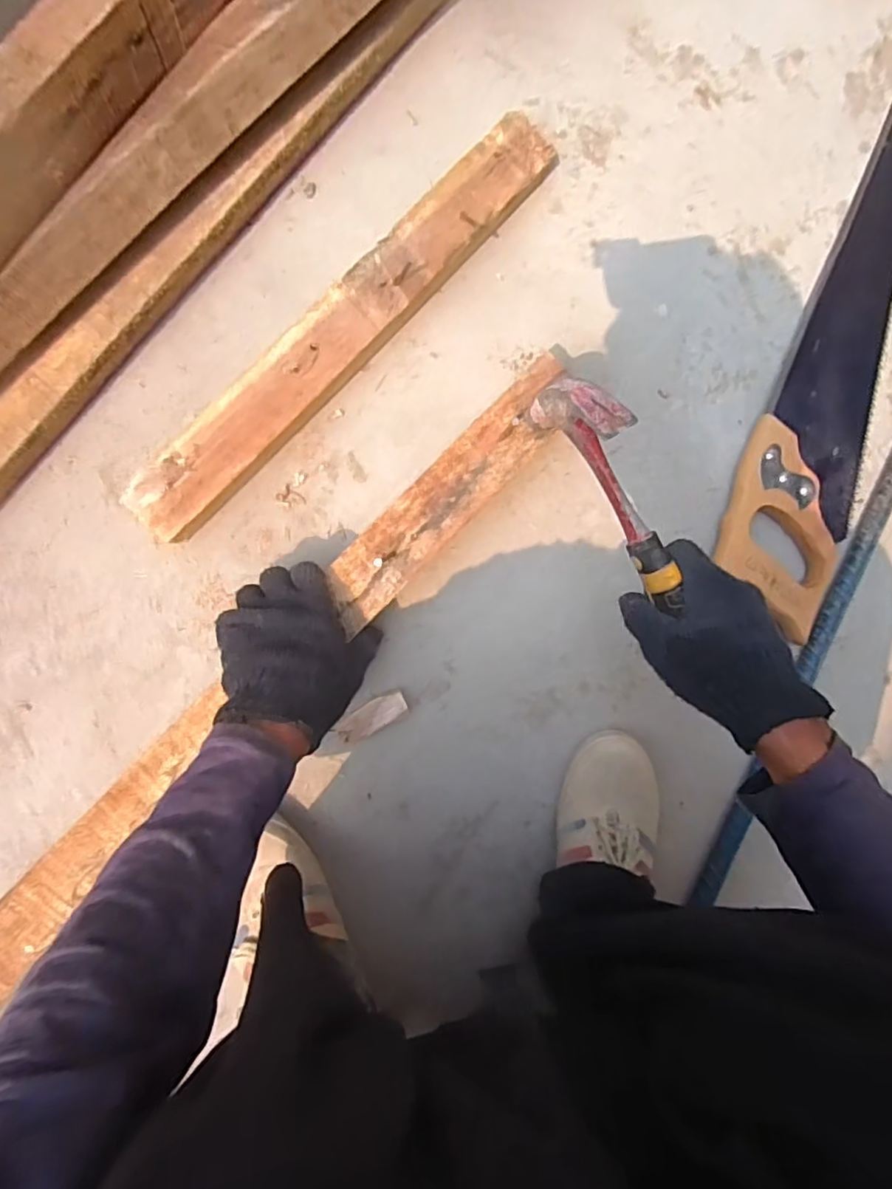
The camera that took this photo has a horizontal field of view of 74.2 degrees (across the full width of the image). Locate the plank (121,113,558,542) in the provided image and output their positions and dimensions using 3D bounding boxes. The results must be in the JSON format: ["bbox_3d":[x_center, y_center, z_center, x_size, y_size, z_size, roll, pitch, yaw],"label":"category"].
[{"bbox_3d":[-0.078,-0.220,0.492,0.058,0.042,0.450,44,84,-6],"label":"plank"}]

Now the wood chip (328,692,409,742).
[{"bbox_3d":[-0.065,0.105,0.506,0.065,0.030,0.006,-34,134,2],"label":"wood chip"}]

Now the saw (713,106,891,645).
[{"bbox_3d":[0.395,-0.229,0.571,0.121,0.027,0.517,25,86,-7],"label":"saw"}]

